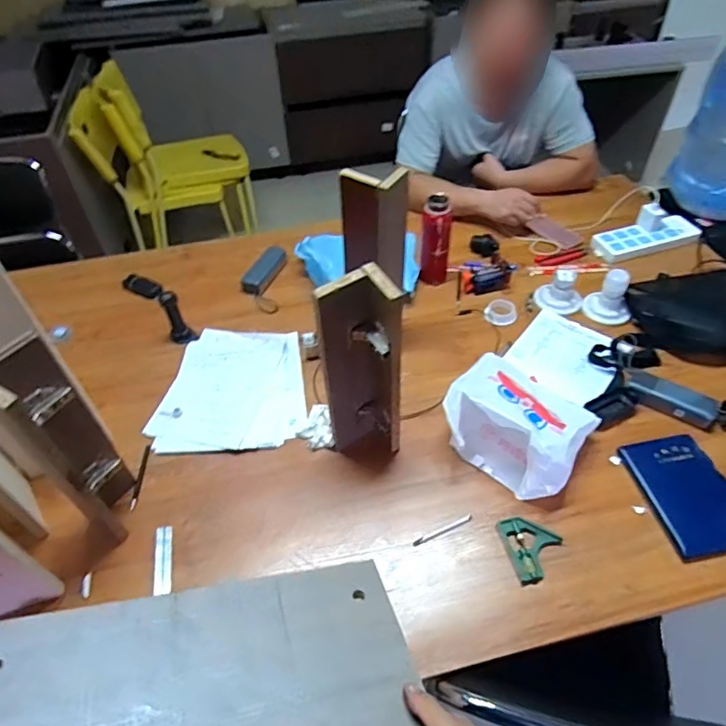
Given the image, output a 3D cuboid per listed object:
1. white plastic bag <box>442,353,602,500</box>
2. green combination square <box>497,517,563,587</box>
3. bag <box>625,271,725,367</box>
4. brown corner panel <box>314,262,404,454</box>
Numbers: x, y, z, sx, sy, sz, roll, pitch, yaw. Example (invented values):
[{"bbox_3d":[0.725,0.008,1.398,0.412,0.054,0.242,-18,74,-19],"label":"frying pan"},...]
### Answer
[{"bbox_3d":[0.288,0.096,0.973,0.243,0.133,0.242,29,56,23],"label":"white plastic bag"},{"bbox_3d":[0.279,0.301,0.861,0.090,0.012,0.106,-9,50,-7],"label":"green combination square"},{"bbox_3d":[0.773,-0.119,1.180,0.268,0.086,0.312,-36,58,-25],"label":"bag"},{"bbox_3d":[-0.001,0.015,0.893,0.130,0.381,0.095,1,50,2],"label":"brown corner panel"}]

